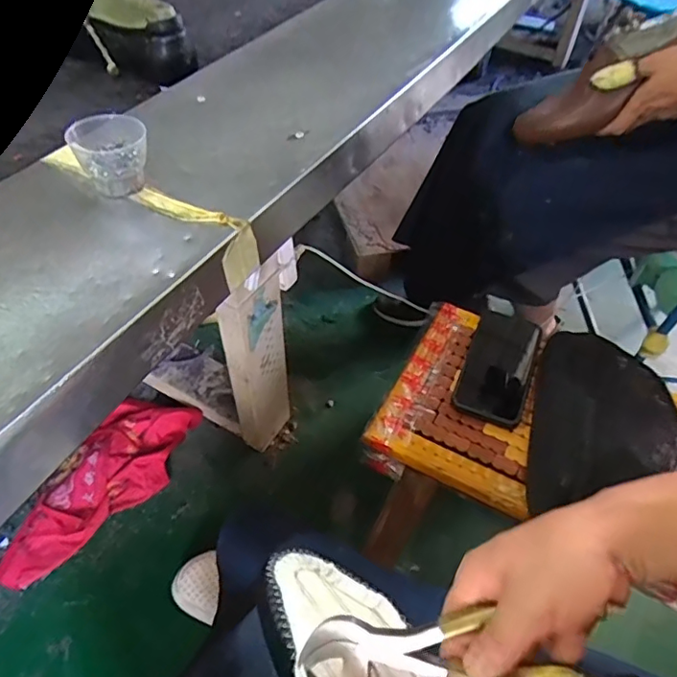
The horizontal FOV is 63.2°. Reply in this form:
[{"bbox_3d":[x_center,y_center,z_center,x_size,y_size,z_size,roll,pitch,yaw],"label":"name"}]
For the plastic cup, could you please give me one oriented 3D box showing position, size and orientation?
[{"bbox_3d":[-0.201,-0.161,0.489,0.065,0.051,0.051,-17,53,-16],"label":"plastic cup"}]

